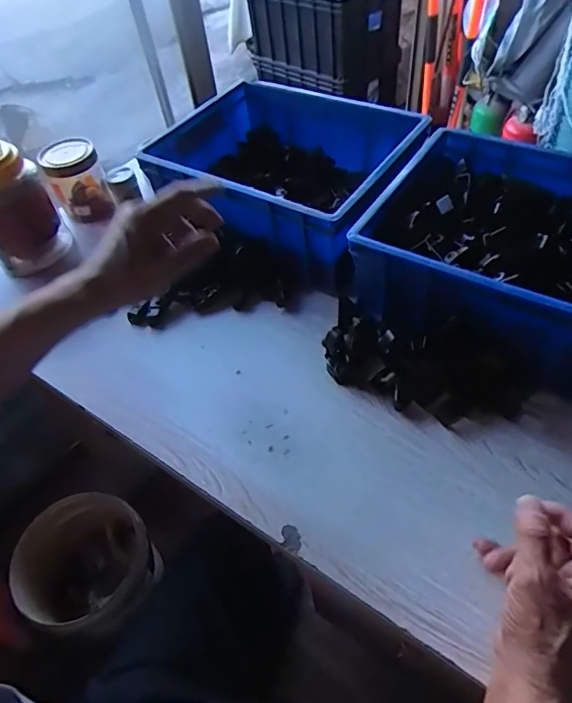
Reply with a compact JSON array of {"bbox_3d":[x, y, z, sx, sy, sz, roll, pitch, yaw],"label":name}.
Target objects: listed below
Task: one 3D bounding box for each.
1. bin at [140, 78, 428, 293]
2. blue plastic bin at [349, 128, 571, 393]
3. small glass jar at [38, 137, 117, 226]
[{"bbox_3d":[-0.011,-0.263,0.729,0.349,0.116,0.305,21,57,21],"label":"bin"},{"bbox_3d":[0.276,-0.112,0.583,0.336,0.137,0.279,27,59,25],"label":"blue plastic bin"},{"bbox_3d":[-0.328,-0.266,0.786,0.083,0.117,0.070,-25,53,-13],"label":"small glass jar"}]

